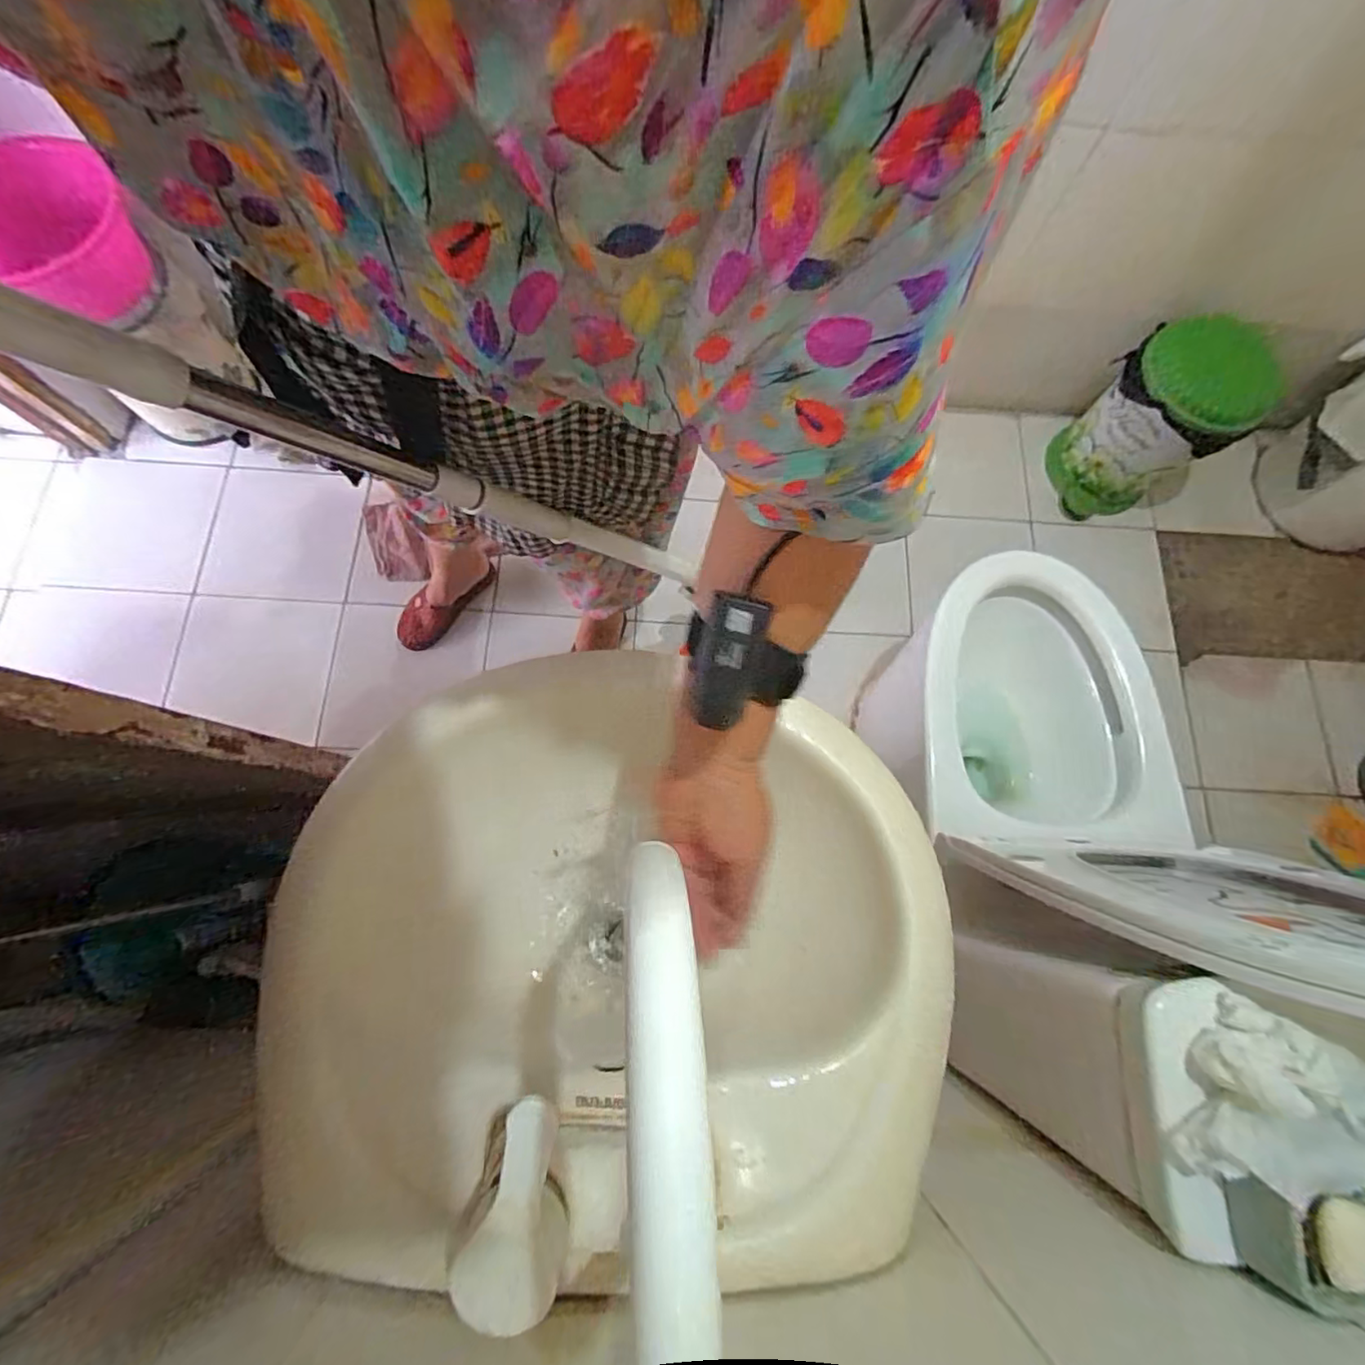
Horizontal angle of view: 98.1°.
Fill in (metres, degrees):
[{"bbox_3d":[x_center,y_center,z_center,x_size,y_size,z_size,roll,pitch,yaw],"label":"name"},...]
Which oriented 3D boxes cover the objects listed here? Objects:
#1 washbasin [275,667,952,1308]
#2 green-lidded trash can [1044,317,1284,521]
[{"bbox_3d":[-0.044,0.192,0.457,0.483,0.175,0.372,8,74,4],"label":"washbasin"},{"bbox_3d":[0.995,-0.555,1.270,0.228,0.346,0.282,-11,74,-2],"label":"green-lidded trash can"}]

